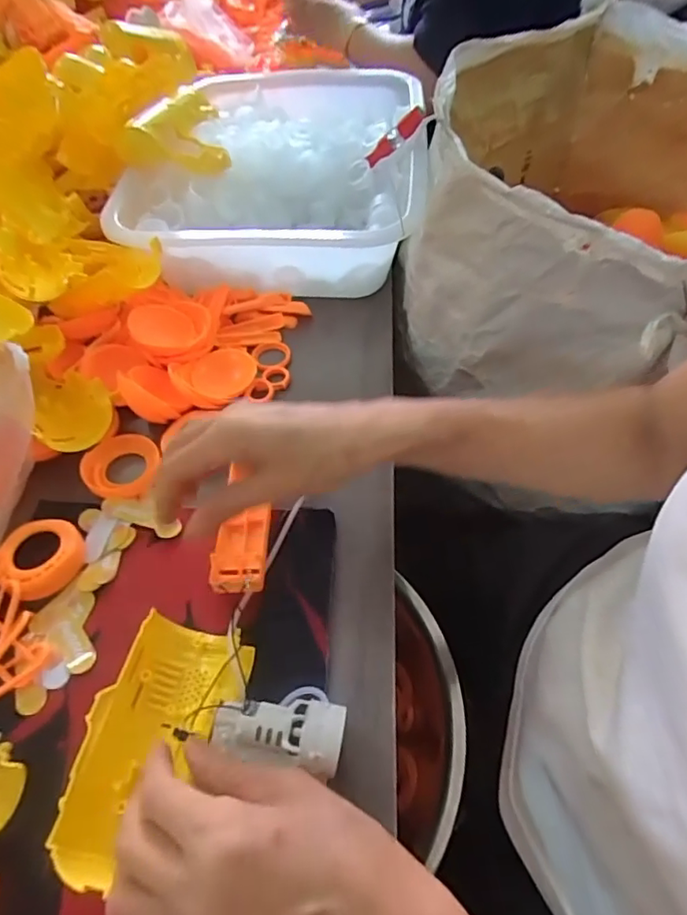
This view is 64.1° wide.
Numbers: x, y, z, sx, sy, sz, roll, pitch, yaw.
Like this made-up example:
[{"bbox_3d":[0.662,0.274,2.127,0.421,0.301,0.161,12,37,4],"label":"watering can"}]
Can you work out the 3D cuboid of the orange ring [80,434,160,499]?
[{"bbox_3d":[-0.173,0.008,0.430,0.055,0.015,0.057,-2,53,2],"label":"orange ring"}]

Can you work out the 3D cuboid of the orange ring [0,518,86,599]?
[{"bbox_3d":[-0.208,0.066,0.378,0.053,0.012,0.056,-2,53,2],"label":"orange ring"}]

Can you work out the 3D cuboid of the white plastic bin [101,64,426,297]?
[{"bbox_3d":[-0.060,-0.316,0.599,0.265,0.082,0.388,6,53,8],"label":"white plastic bin"}]

